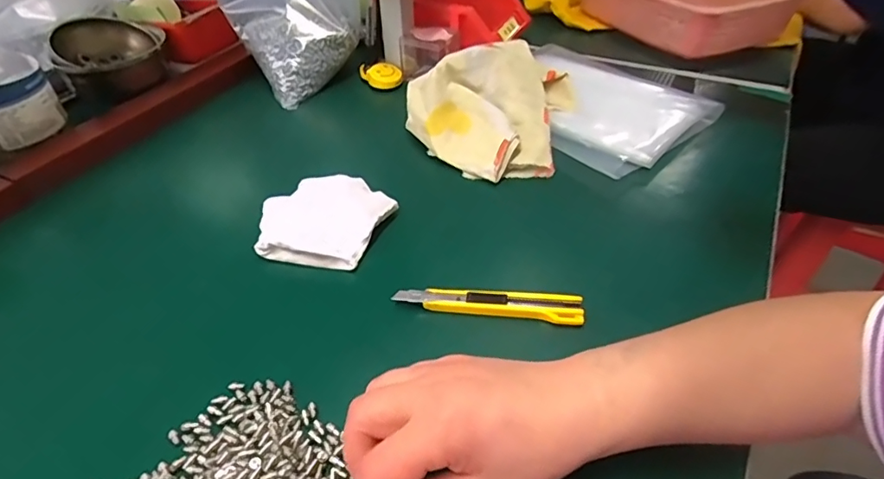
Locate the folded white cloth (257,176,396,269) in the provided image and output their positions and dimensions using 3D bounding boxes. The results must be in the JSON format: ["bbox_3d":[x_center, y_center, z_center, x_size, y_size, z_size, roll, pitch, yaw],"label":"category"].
[{"bbox_3d":[-0.102,-0.018,0.444,0.112,0.023,0.090,5,42,7],"label":"folded white cloth"}]

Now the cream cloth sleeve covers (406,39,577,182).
[{"bbox_3d":[0.045,-0.142,0.539,0.165,0.069,0.167,12,43,14],"label":"cream cloth sleeve covers"}]

